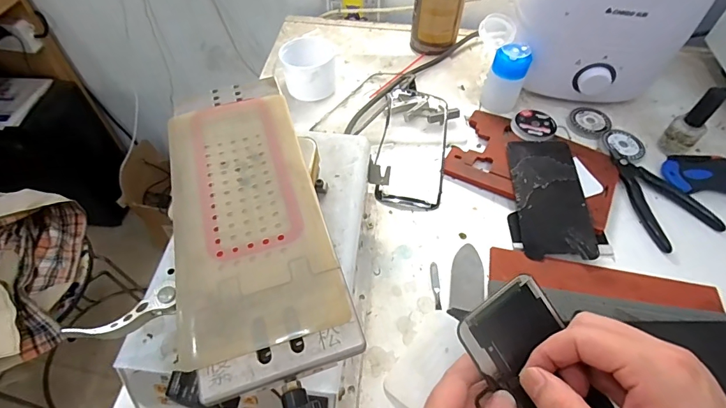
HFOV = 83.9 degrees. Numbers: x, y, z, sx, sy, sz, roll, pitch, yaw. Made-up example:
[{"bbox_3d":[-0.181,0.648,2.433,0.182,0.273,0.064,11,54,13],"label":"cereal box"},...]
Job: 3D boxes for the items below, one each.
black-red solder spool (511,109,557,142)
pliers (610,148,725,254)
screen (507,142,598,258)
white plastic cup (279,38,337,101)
[{"bbox_3d":[0.197,-0.091,0.463,0.046,0.007,0.049,36,61,23],"label":"black-red solder spool"},{"bbox_3d":[0.299,-0.012,0.416,0.070,0.007,0.115,-16,55,-13],"label":"pliers"},{"bbox_3d":[0.188,-0.010,0.409,0.066,0.006,0.139,0,59,5],"label":"screen"},{"bbox_3d":[-0.066,-0.166,0.500,0.062,0.051,0.066,1,54,-1],"label":"white plastic cup"}]

